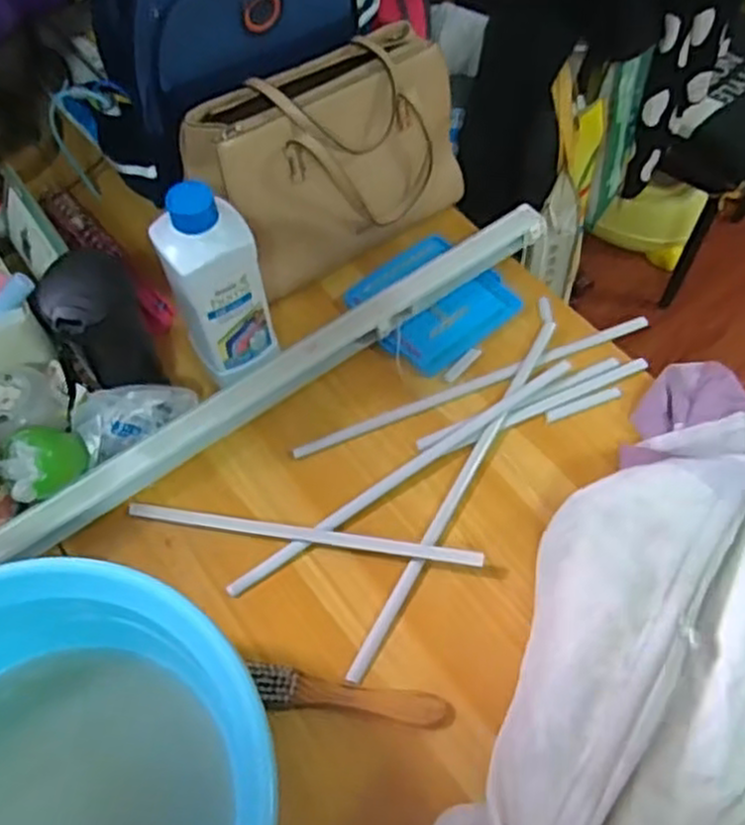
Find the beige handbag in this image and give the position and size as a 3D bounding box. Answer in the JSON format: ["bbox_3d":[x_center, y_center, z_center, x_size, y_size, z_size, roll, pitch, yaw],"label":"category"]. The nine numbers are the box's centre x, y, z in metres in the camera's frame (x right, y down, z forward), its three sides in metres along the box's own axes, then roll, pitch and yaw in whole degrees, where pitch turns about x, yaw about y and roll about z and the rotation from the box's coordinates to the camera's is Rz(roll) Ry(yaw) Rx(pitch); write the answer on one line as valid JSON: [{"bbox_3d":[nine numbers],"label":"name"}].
[{"bbox_3d":[-0.040,-0.269,0.845,0.288,0.194,0.116,-28,62,-14],"label":"beige handbag"}]

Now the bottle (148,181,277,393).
[{"bbox_3d":[-0.149,-0.121,0.736,0.089,0.196,0.076,-32,63,-16],"label":"bottle"}]

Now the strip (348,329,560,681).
[{"bbox_3d":[0.091,0.068,0.763,0.017,0.018,0.433,26,63,14],"label":"strip"}]

